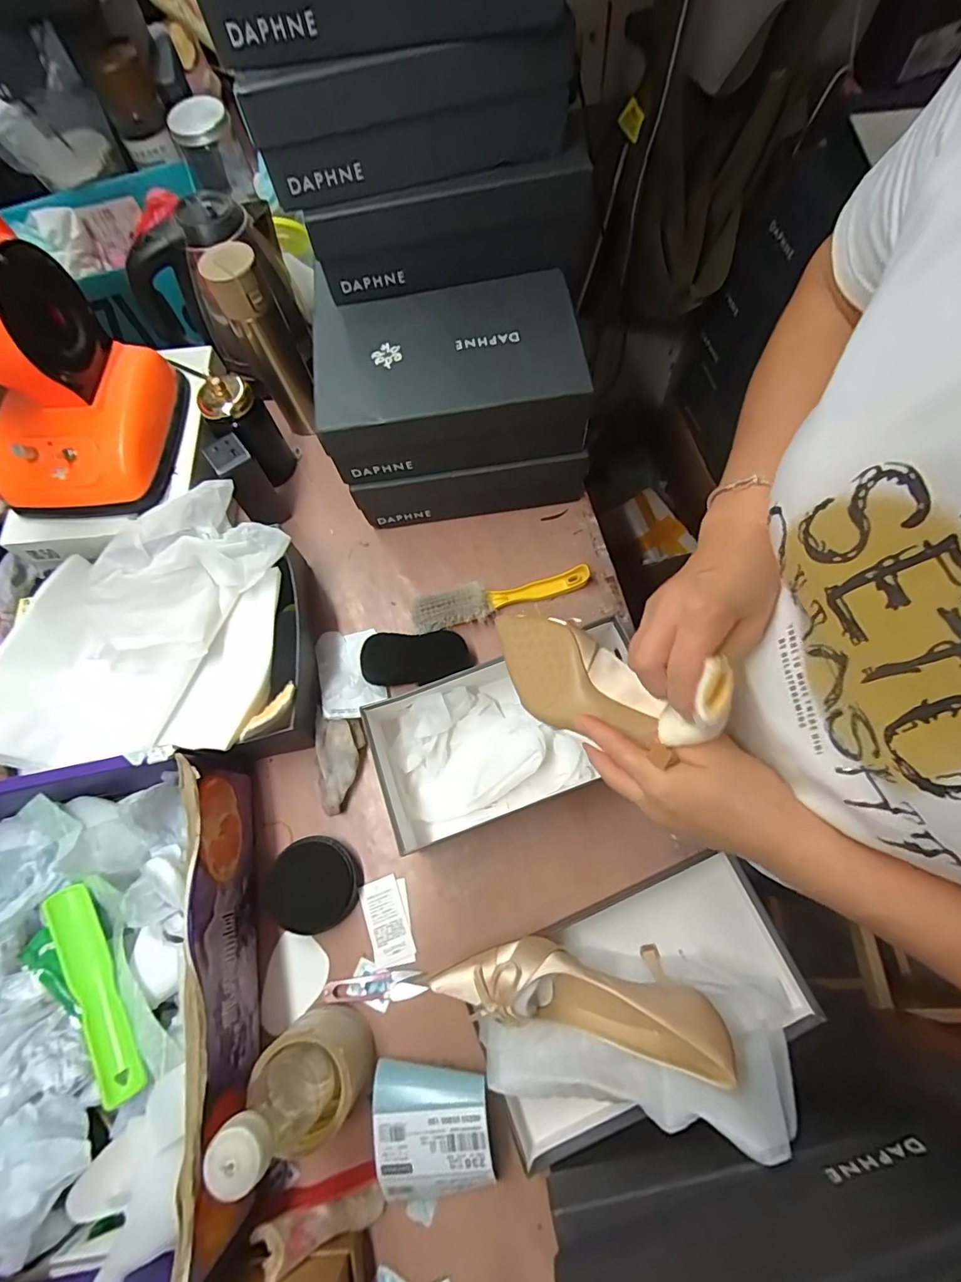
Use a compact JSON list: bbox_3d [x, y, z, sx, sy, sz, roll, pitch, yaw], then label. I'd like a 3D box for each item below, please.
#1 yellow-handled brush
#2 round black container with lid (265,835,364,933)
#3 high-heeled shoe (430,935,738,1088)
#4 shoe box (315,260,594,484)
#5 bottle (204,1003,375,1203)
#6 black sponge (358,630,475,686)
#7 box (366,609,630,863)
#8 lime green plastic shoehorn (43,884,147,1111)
[{"bbox_3d":[0.027,-0.055,0.645,0.229,0.044,0.044,-14,70,-3],"label":"yellow-handled brush"},{"bbox_3d":[-0.176,0.257,0.534,0.085,0.037,0.089,-1,70,2],"label":"round black container with lid"},{"bbox_3d":[0.086,0.325,0.469,0.247,0.099,0.079,9,71,6],"label":"high-heeled shoe"},{"bbox_3d":[-0.036,-0.314,0.597,0.292,0.100,0.185,-8,70,0],"label":"shoe box"},{"bbox_3d":[-0.147,0.371,0.417,0.083,0.184,0.067,38,76,15],"label":"bottle"},{"bbox_3d":[-0.077,0.023,0.622,0.130,0.043,0.063,-6,70,0],"label":"black sponge"},{"bbox_3d":[0.009,0.113,0.566,0.270,0.067,0.170,-20,70,-5],"label":"box"},{"bbox_3d":[-0.353,0.317,0.458,0.034,0.019,0.187,-32,72,-9],"label":"lime green plastic shoehorn"}]

